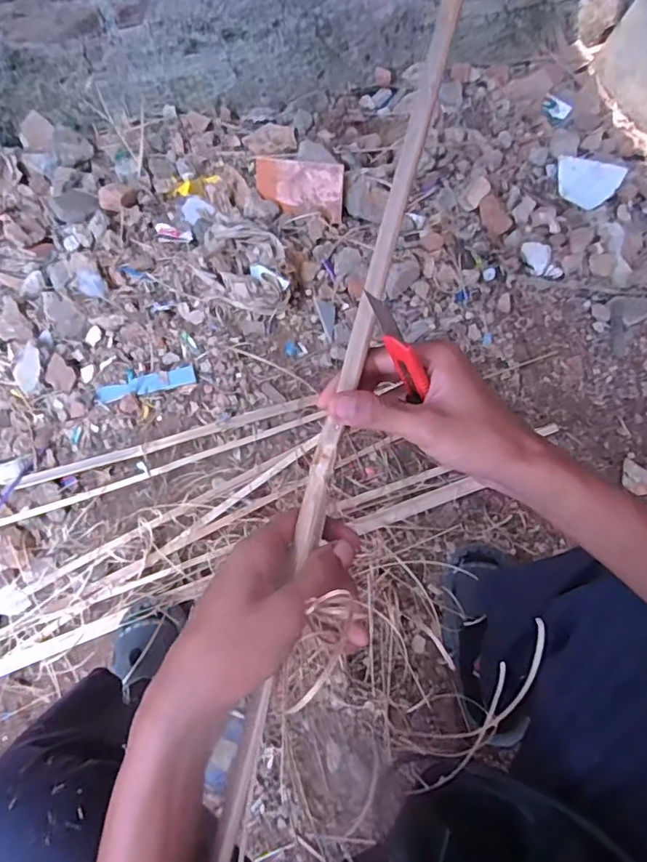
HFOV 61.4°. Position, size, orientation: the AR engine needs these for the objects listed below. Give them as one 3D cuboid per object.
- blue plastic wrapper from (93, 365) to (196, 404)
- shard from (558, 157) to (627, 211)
[{"bbox_3d":[-0.353,-0.092,1.092,0.188,0.020,0.046,-18,70,-9],"label":"blue plastic wrapper"},{"bbox_3d":[0.625,-0.593,1.302,0.148,0.016,0.107,25,100,19],"label":"shard"}]

